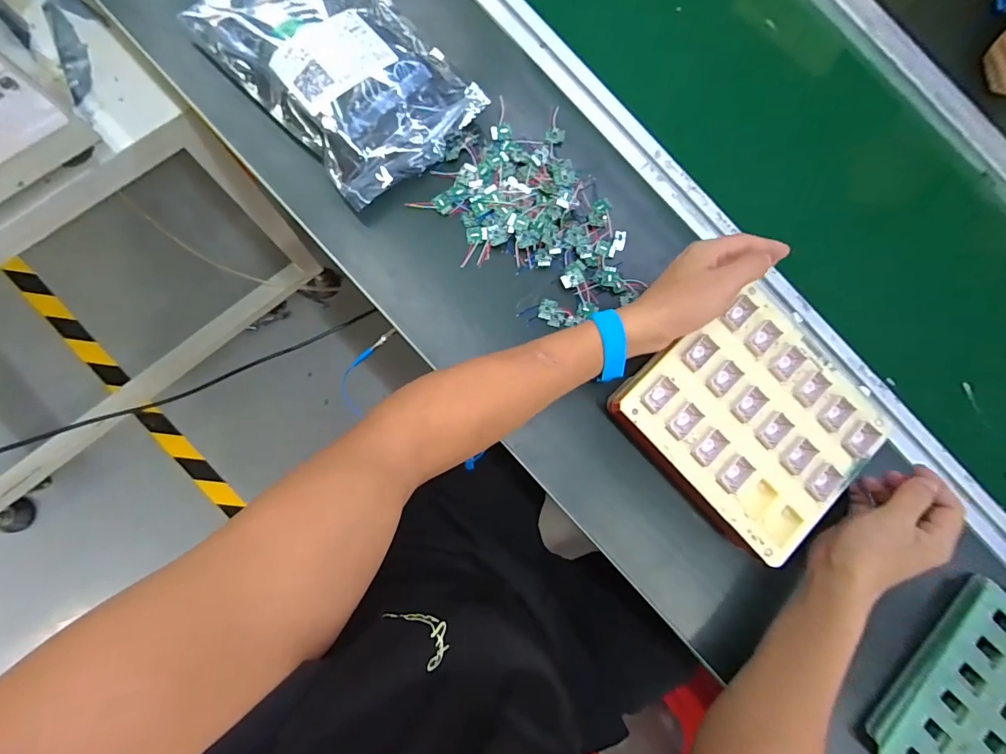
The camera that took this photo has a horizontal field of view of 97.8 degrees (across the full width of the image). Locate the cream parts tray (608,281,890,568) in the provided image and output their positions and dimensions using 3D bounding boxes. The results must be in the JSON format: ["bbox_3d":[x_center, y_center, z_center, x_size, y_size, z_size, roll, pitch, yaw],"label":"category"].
[{"bbox_3d":[0.230,0.037,0.397,0.182,0.020,0.198,-41,89,-10],"label":"cream parts tray"}]

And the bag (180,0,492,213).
[{"bbox_3d":[-0.156,-0.302,0.417,0.166,0.030,0.247,-43,89,-10],"label":"bag"}]

